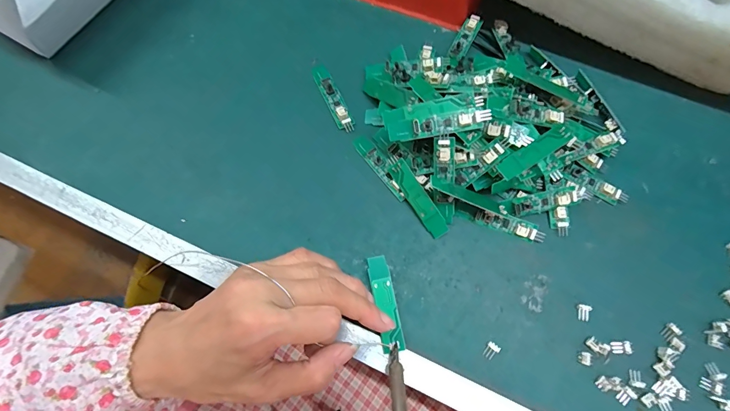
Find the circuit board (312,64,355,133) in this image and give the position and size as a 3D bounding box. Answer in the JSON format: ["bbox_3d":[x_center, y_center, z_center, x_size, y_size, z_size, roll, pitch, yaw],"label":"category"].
[{"bbox_3d":[-0.027,-0.091,0.303,0.014,0.006,0.069,-24,74,-6],"label":"circuit board"}]

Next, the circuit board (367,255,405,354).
[{"bbox_3d":[0.014,0.066,0.247,0.015,0.004,0.062,-13,77,-2],"label":"circuit board"}]

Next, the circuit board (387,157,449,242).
[{"bbox_3d":[0.039,-0.005,0.271,0.015,0.004,0.062,-36,81,17],"label":"circuit board"}]

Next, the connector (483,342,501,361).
[{"bbox_3d":[0.084,0.097,0.244,0.008,0.005,0.010,35,77,11],"label":"connector"}]

